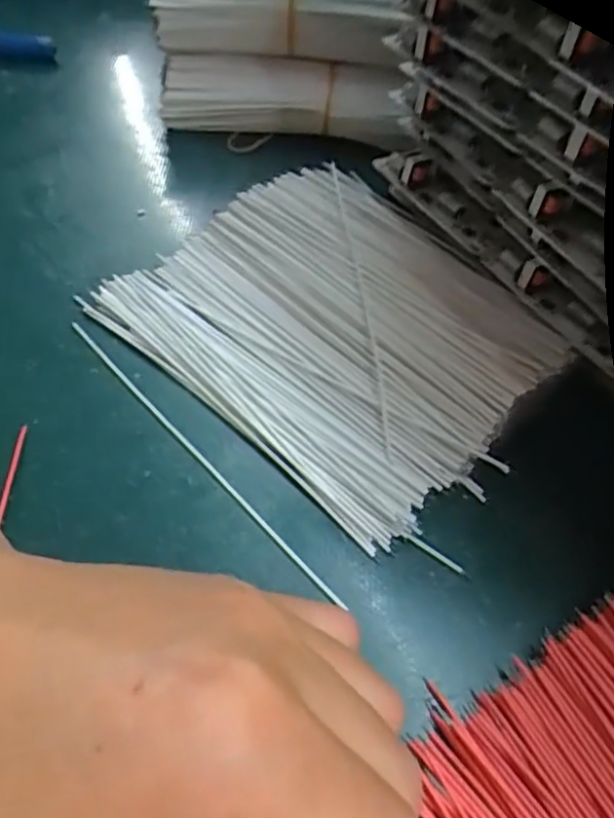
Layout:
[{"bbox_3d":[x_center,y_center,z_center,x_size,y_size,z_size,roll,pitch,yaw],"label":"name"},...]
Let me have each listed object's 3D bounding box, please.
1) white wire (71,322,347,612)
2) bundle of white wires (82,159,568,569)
[{"bbox_3d":[-0.038,0.012,0.212,0.004,0.006,0.134,-36,64,-26],"label":"white wire"},{"bbox_3d":[0.014,-0.032,0.237,0.118,0.016,0.143,-37,63,-27],"label":"bundle of white wires"}]

